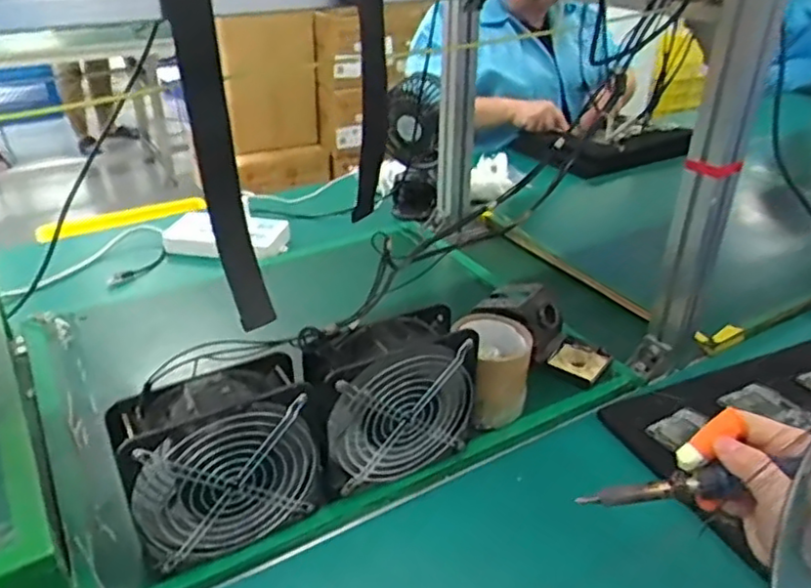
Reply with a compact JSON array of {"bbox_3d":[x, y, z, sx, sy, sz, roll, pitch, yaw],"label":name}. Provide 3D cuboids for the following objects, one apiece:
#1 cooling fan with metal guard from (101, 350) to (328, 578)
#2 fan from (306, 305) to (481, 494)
[{"bbox_3d":[-0.148,0.136,0.548,0.157,0.141,0.068,-16,35,-28],"label":"cooling fan with metal guard"},{"bbox_3d":[-0.012,0.096,0.615,0.160,0.138,0.064,-16,35,-28],"label":"fan"}]

